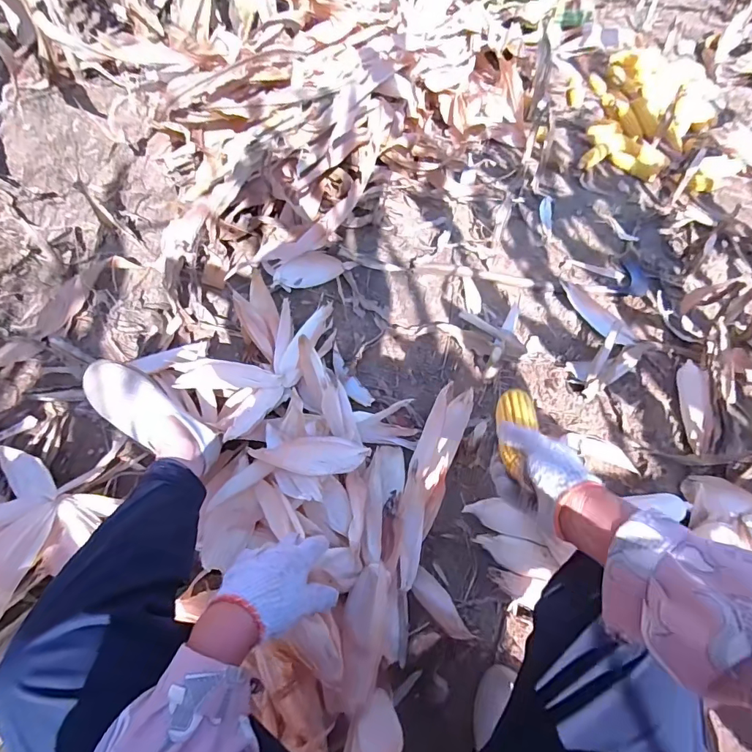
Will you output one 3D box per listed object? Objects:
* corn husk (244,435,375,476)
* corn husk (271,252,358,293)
[{"bbox_3d":[-0.113,0.136,0.767,0.198,0.048,0.055,-6,56,-6],"label":"corn husk"},{"bbox_3d":[-0.158,-0.266,1.126,0.207,0.060,0.052,-11,56,-9],"label":"corn husk"}]

